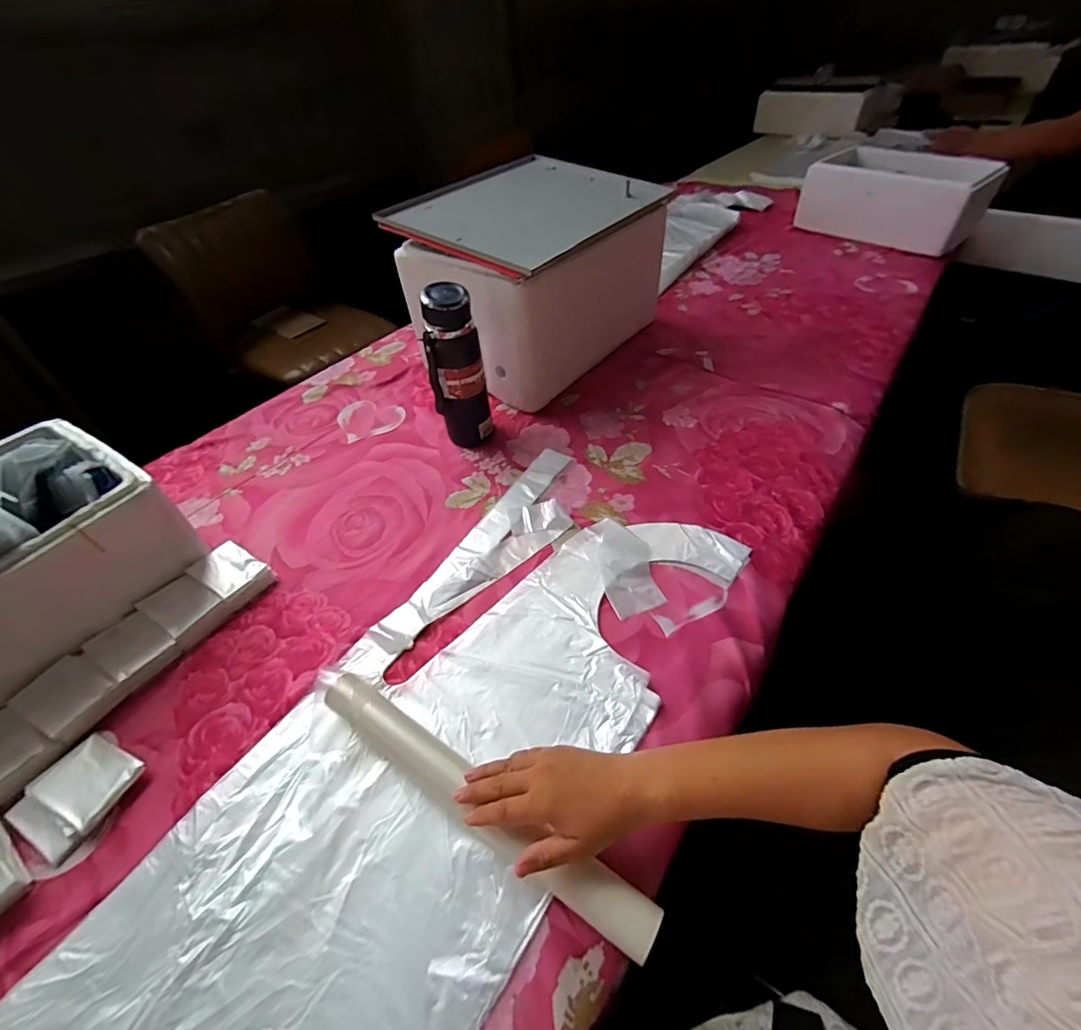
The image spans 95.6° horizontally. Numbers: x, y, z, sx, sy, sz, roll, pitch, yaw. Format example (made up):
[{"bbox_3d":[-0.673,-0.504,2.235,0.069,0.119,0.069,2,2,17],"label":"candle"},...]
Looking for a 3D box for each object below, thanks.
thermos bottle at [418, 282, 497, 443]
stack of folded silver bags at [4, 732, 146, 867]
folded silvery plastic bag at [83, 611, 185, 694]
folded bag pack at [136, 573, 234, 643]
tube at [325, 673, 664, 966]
[{"bbox_3d":[-0.128,-0.220,0.755,0.080,0.240,0.074,-9,48,-3],"label":"thermos bottle"},{"bbox_3d":[-0.461,0.275,0.486,0.090,0.022,0.094,16,49,19],"label":"stack of folded silver bags"},{"bbox_3d":[-0.476,0.156,0.574,0.089,0.031,0.063,23,52,25],"label":"folded silvery plastic bag"},{"bbox_3d":[-0.444,0.119,0.615,0.094,0.029,0.066,25,54,25],"label":"folded bag pack"},{"bbox_3d":[-0.061,0.252,0.443,0.357,0.035,0.040,25,58,24],"label":"tube"}]

